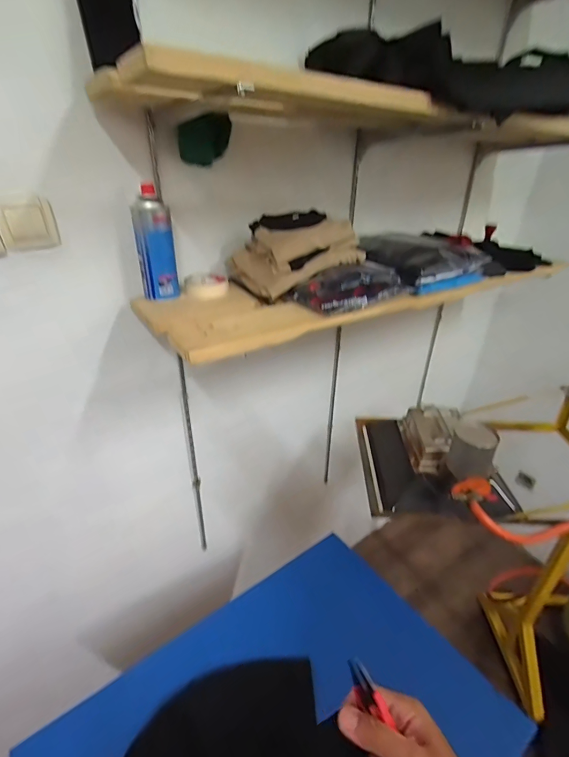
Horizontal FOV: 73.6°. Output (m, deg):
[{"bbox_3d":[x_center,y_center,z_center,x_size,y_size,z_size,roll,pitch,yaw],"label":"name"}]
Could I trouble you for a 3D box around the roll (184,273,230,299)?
[{"bbox_3d":[-0.156,-0.186,0.761,0.086,0.023,0.096,-4,29,-10],"label":"roll"}]

